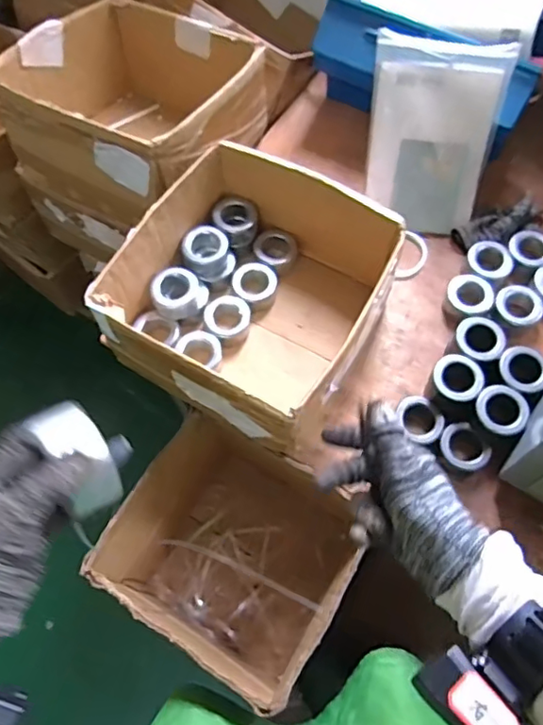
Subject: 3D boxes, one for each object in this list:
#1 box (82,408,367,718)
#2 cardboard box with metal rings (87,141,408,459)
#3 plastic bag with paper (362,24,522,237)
[{"bbox_3d":[-0.047,0.304,0.913,0.324,0.309,0.301,28,71,14],"label":"box"},{"bbox_3d":[-0.020,-0.101,0.819,0.333,0.157,0.340,30,71,14],"label":"cardboard box with metal rings"},{"bbox_3d":[0.243,-0.342,0.874,0.184,0.269,0.019,10,30,7],"label":"plastic bag with paper"}]

